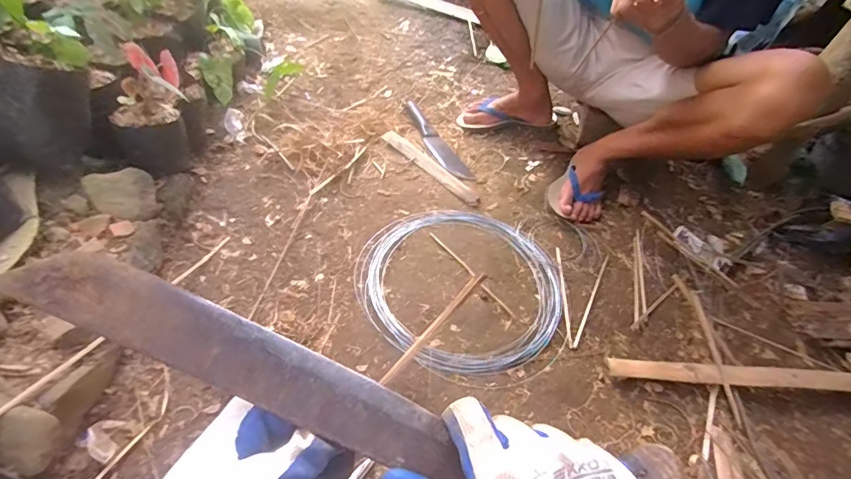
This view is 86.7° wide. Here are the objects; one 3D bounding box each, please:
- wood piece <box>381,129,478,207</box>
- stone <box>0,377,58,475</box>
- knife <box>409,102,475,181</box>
[{"bbox_3d":[0.011,-0.181,1.091,0.047,0.012,0.321,-33,62,-27],"label":"wood piece"},{"bbox_3d":[-0.573,0.243,0.619,0.163,0.052,0.067,41,58,7],"label":"stone"},{"bbox_3d":[0.020,-0.265,1.200,0.060,0.021,0.356,-19,57,-19],"label":"knife"}]

